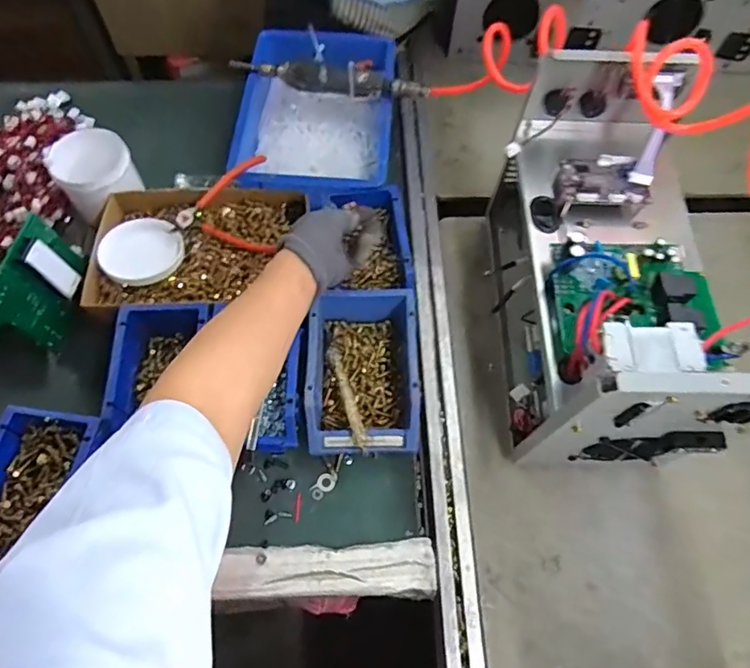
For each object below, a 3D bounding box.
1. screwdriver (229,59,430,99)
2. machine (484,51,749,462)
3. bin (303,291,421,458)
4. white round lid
[{"bbox_3d":[-0.067,-0.368,0.769,0.281,0.043,0.044,17,65,7],"label":"screwdriver"},{"bbox_3d":[0.251,-0.069,0.598,0.184,0.266,0.388,3,64,0],"label":"machine"},{"bbox_3d":[-0.015,0.045,0.632,0.123,0.083,0.186,0,64,-1],"label":"bin"},{"bbox_3d":[-0.292,-0.108,0.677,0.095,0.015,0.087,0,64,-1],"label":"white round lid"}]

